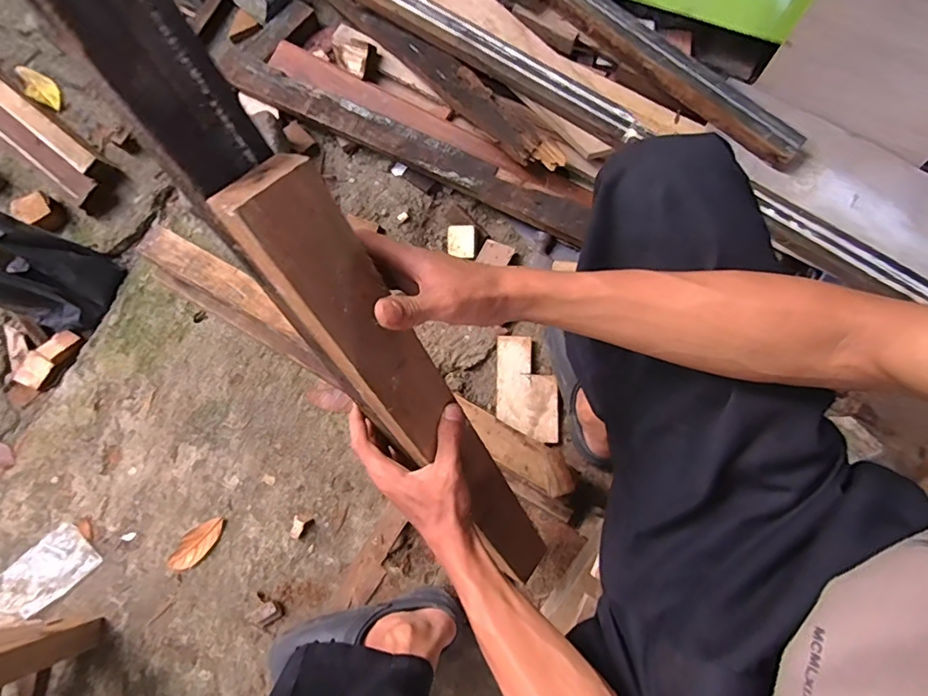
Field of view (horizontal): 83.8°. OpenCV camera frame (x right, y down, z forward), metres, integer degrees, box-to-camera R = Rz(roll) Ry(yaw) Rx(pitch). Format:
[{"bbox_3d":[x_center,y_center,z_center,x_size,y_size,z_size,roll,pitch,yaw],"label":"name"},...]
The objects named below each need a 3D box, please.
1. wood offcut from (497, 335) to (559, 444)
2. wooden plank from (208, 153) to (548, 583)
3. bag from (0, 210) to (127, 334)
[{"bbox_3d":[0.107,0.068,0.869,0.099,0.015,0.172,1,77,1],"label":"wood offcut"},{"bbox_3d":[-0.022,0.082,0.472,0.019,0.538,0.071,21,60,42],"label":"wooden plank"},{"bbox_3d":[-0.724,-0.131,0.850,0.161,0.196,0.147,21,78,5],"label":"bag"}]

